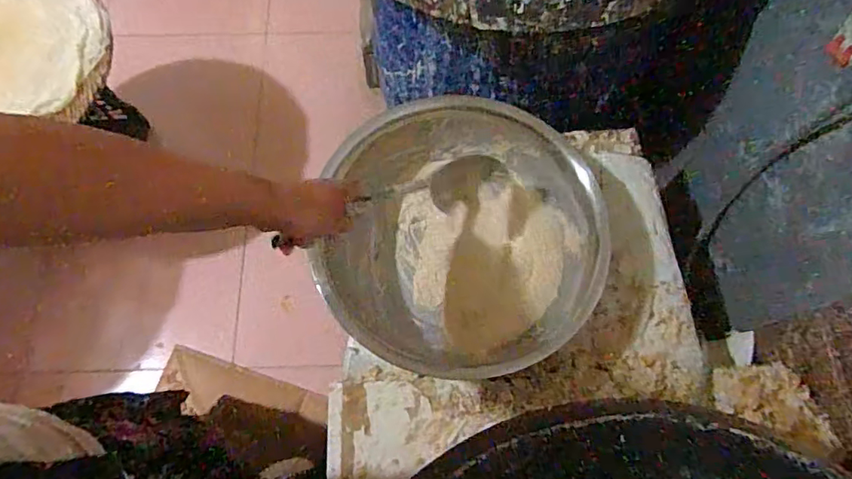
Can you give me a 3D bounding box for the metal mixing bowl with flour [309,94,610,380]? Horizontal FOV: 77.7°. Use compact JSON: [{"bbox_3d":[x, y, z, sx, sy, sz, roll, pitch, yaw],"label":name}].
[{"bbox_3d":[0.058,0.000,0.709,0.324,0.112,0.351,0,70,0],"label":"metal mixing bowl with flour"}]

